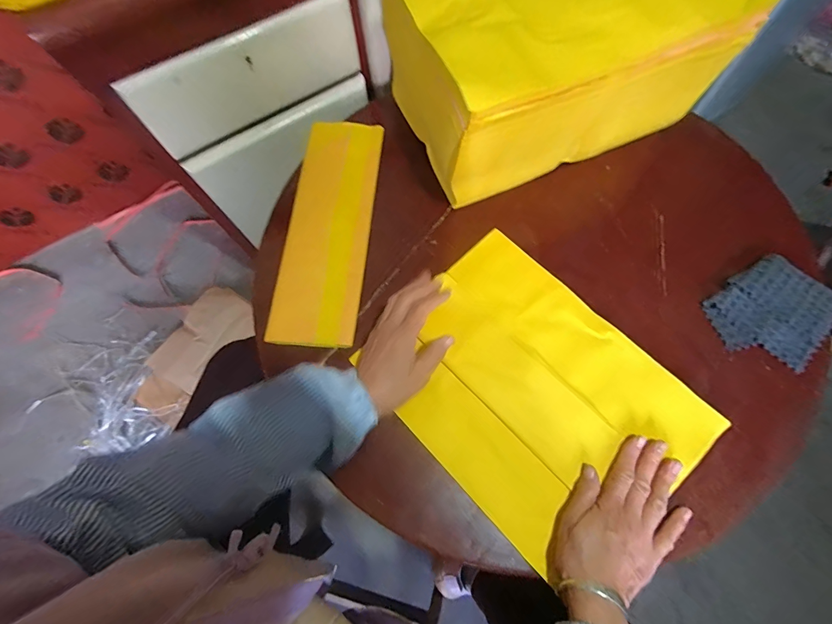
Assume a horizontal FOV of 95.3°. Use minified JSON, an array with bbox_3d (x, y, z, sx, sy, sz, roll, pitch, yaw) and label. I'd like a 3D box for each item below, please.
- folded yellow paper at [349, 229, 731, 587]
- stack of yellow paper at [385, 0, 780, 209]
[{"bbox_3d":[0.136,0.093,0.451,0.266,0.030,0.342,-42,75,-11],"label":"folded yellow paper"},{"bbox_3d":[0.171,-0.339,0.505,0.353,0.197,0.270,-19,72,-4],"label":"stack of yellow paper"}]

